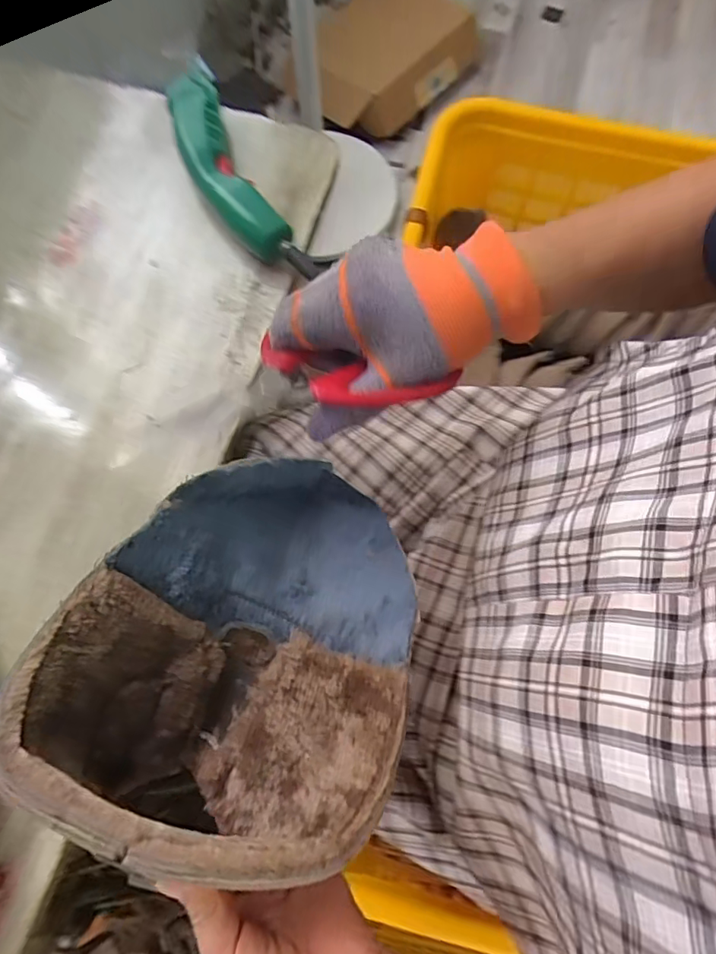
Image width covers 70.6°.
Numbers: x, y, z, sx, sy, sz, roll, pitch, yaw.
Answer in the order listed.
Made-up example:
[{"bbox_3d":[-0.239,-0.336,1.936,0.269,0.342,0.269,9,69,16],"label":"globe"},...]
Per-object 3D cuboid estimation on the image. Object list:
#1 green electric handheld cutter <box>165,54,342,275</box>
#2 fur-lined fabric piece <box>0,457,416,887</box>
[{"bbox_3d":[-0.117,-0.280,0.464,0.069,0.047,0.257,-28,73,-7],"label":"green electric handheld cutter"},{"bbox_3d":[-0.055,0.080,0.264,0.167,0.089,0.190,18,73,8],"label":"fur-lined fabric piece"}]

